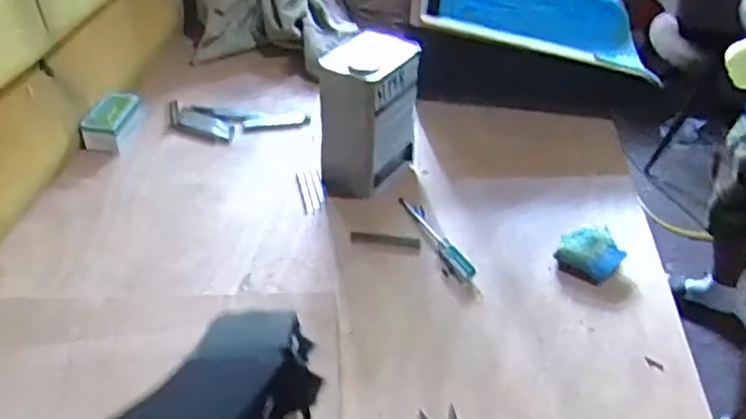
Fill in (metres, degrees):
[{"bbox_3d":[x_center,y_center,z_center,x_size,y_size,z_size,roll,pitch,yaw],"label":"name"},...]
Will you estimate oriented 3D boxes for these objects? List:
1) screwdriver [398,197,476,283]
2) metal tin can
[{"bbox_3d":[0.100,0.038,1.021,0.031,0.018,0.215,-13,42,-20],"label":"screwdriver"},{"bbox_3d":[-0.007,-0.156,1.086,0.104,0.231,0.173,26,44,25],"label":"metal tin can"}]

